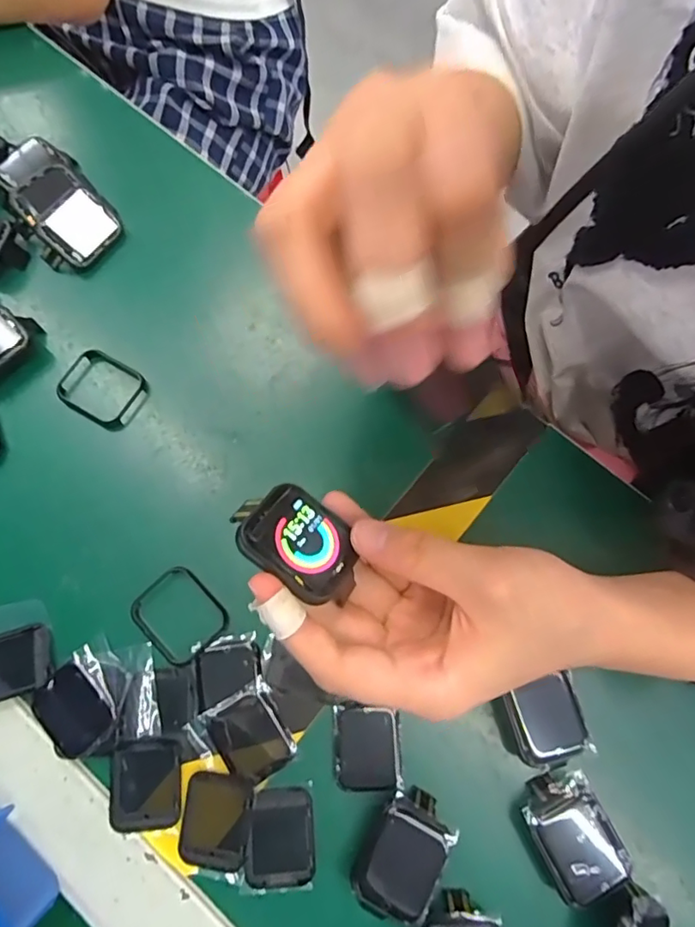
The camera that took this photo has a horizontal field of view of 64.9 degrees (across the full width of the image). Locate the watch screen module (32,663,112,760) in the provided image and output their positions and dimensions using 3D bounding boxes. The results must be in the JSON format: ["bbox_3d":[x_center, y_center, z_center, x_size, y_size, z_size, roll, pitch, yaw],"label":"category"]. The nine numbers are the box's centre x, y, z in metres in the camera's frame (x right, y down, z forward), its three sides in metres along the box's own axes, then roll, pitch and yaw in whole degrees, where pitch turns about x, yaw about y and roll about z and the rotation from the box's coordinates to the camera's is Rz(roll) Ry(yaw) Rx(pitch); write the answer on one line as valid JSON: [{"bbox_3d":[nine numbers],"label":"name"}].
[{"bbox_3d":[-0.135,0.121,0.267,0.029,0.006,0.038,-42,80,-13],"label":"watch screen module"}]

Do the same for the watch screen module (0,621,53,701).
[{"bbox_3d":[-0.170,0.101,0.275,0.041,0.007,0.032,-17,75,-7],"label":"watch screen module"}]

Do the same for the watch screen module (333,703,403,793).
[{"bbox_3d":[0.010,0.140,0.271,0.032,0.004,0.038,-1,74,-3],"label":"watch screen module"}]

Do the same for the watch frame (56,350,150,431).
[{"bbox_3d":[-0.144,-0.044,0.321,0.049,0.009,0.038,32,75,7],"label":"watch frame"}]

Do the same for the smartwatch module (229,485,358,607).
[{"bbox_3d":[-0.020,0.030,0.209,0.045,0.012,0.034,43,58,7],"label":"smartwatch module"}]

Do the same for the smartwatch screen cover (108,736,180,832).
[{"bbox_3d":[-0.097,0.154,0.262,0.031,0.004,0.040,-3,74,-3],"label":"smartwatch screen cover"}]

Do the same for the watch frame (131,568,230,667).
[{"bbox_3d":[-0.087,0.078,0.285,0.037,0.005,0.044,-42,79,-13],"label":"watch frame"}]

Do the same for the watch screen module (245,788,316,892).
[{"bbox_3d":[-0.031,0.176,0.257,0.031,0.004,0.040,-3,74,-3],"label":"watch screen module"}]

